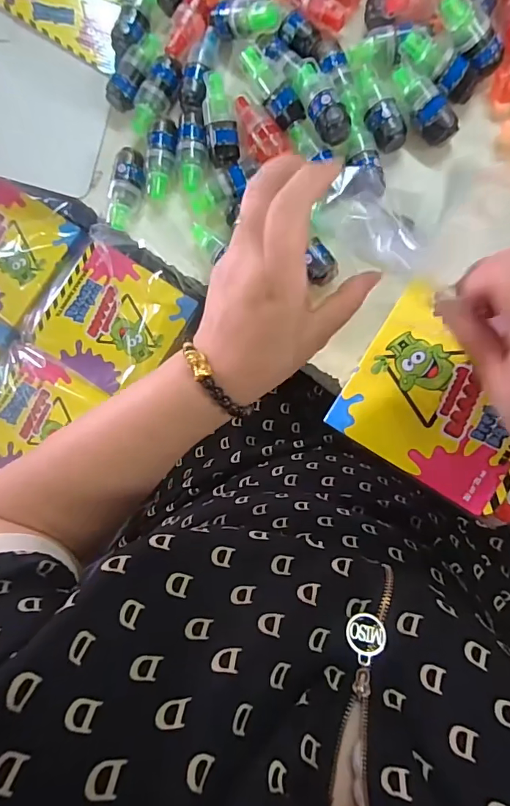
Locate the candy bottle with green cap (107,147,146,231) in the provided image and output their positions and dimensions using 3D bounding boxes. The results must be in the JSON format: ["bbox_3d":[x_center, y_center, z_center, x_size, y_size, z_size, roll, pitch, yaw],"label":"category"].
[{"bbox_3d":[-0.127,-0.213,0.454,0.028,0.029,0.082,13,88,8],"label":"candy bottle with green cap"}]

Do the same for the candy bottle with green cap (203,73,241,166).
[{"bbox_3d":[-0.033,-0.272,0.433,0.029,0.024,0.078,-5,100,7],"label":"candy bottle with green cap"}]

